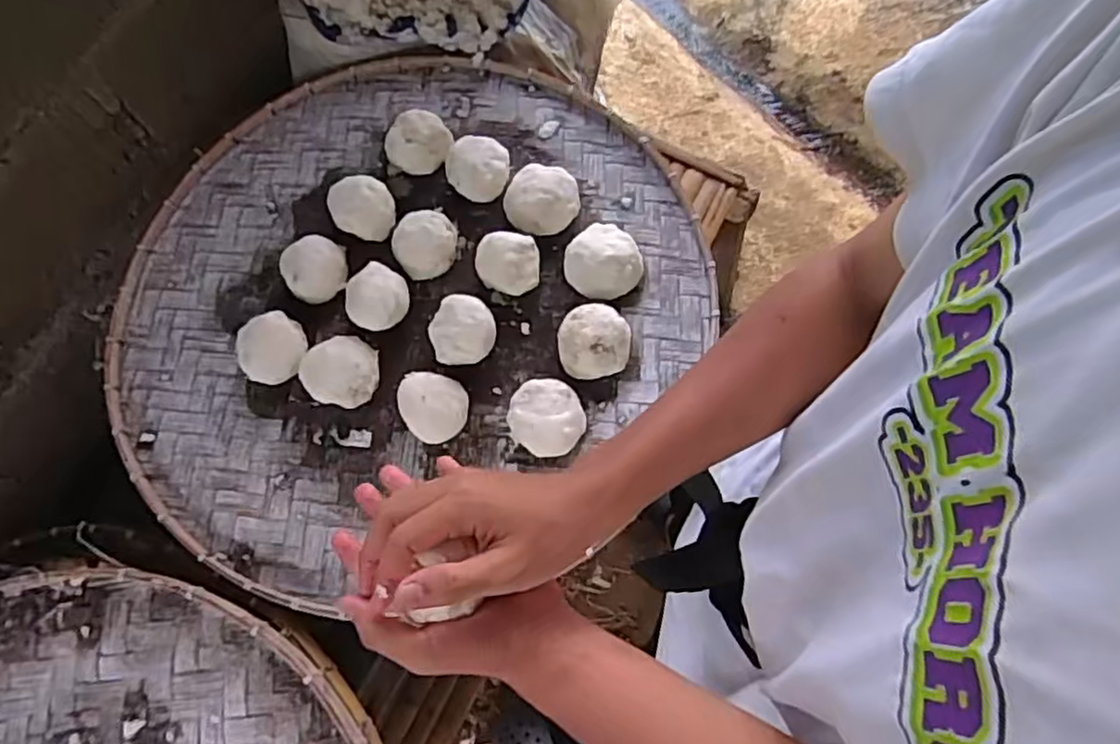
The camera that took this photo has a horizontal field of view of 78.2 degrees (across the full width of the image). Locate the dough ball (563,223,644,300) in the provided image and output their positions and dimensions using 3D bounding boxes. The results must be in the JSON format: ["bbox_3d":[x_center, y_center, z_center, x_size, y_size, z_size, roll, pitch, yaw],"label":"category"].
[{"bbox_3d":[0.052,-0.128,0.828,0.084,0.051,0.087,0,74,-1],"label":"dough ball"}]

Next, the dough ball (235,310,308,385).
[{"bbox_3d":[-0.339,-0.027,0.814,0.073,0.049,0.078,0,74,-1],"label":"dough ball"}]

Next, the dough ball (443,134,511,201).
[{"bbox_3d":[-0.103,-0.257,0.875,0.075,0.061,0.073,0,74,-1],"label":"dough ball"}]

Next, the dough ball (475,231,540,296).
[{"bbox_3d":[-0.062,-0.127,0.820,0.075,0.061,0.070,0,74,-1],"label":"dough ball"}]

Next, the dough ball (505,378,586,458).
[{"bbox_3d":[-0.015,0.053,0.775,0.082,0.051,0.078,0,74,-1],"label":"dough ball"}]

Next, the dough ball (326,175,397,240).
[{"bbox_3d":[-0.245,-0.201,0.861,0.078,0.061,0.072,0,74,-1],"label":"dough ball"}]

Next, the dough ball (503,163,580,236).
[{"bbox_3d":[-0.023,-0.214,0.859,0.088,0.055,0.082,0,74,-1],"label":"dough ball"}]

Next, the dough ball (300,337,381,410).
[{"bbox_3d":[-0.252,0.000,0.800,0.080,0.046,0.080,0,74,-1],"label":"dough ball"}]

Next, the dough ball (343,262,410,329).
[{"bbox_3d":[-0.215,-0.085,0.813,0.072,0.068,0.068,0,74,-1],"label":"dough ball"}]

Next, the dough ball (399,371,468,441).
[{"bbox_3d":[-0.147,0.039,0.782,0.080,0.052,0.070,27,75,7],"label":"dough ball"}]

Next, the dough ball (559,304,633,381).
[{"bbox_3d":[0.038,-0.035,0.795,0.080,0.057,0.075,0,74,-1],"label":"dough ball"}]

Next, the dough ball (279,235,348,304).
[{"bbox_3d":[-0.299,-0.125,0.852,0.078,0.043,0.076,0,74,-1],"label":"dough ball"}]

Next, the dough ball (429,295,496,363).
[{"bbox_3d":[-0.113,-0.047,0.797,0.073,0.062,0.073,0,74,-1],"label":"dough ball"}]

